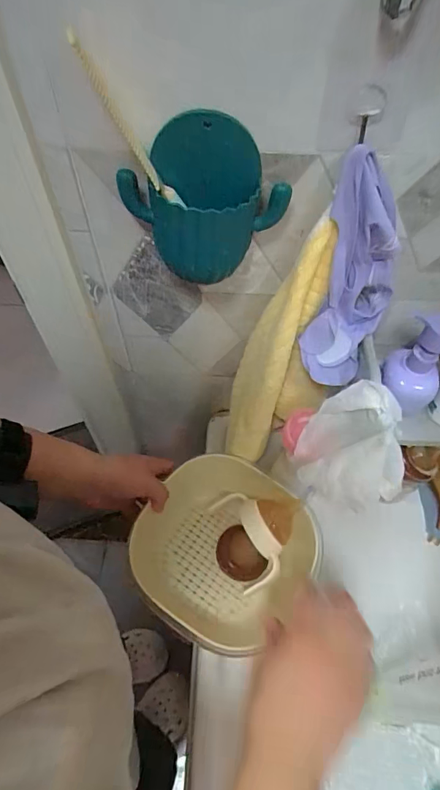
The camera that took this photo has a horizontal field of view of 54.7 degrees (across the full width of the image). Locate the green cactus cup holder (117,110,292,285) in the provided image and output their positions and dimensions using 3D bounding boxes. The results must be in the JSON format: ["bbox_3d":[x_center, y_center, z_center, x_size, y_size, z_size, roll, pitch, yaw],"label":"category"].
[{"bbox_3d":[-0.015,-0.153,0.364,0.137,0.133,0.049,9,56,6],"label":"green cactus cup holder"}]

